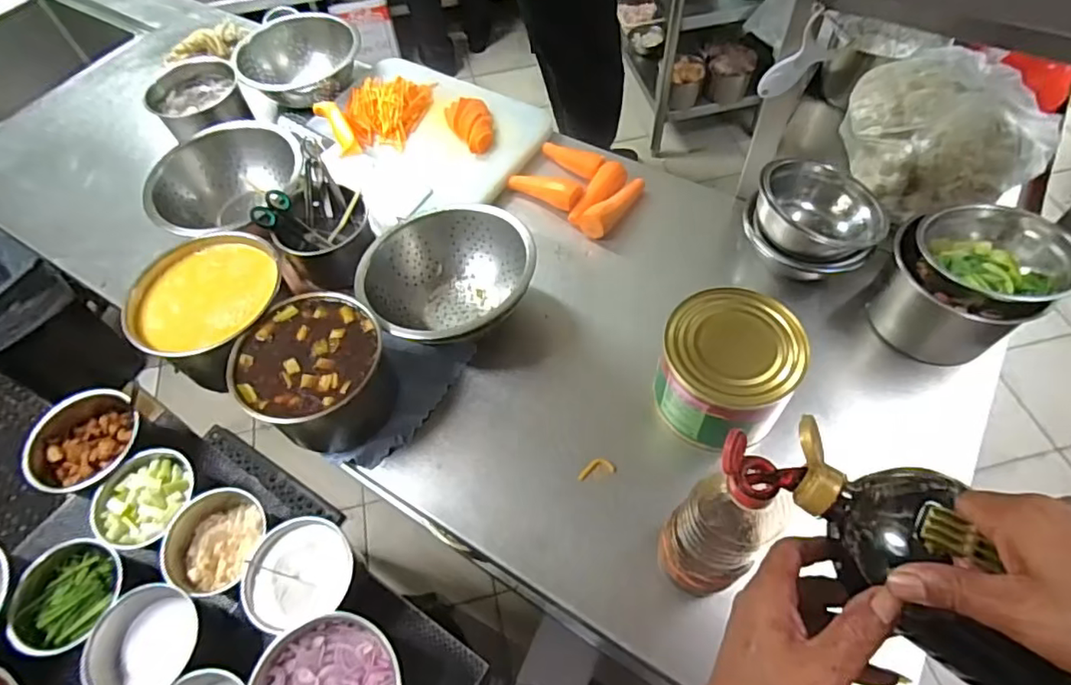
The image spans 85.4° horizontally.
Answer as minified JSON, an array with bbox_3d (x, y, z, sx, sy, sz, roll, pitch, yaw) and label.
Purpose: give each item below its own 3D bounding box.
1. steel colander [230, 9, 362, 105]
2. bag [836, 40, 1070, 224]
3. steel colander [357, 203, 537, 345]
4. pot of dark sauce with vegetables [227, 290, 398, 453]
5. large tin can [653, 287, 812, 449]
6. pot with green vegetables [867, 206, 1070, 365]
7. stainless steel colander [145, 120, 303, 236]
[{"bbox_3d":[-0.450,-0.527,1.097,0.230,0.085,0.191,6,58,8],"label":"steel colander"},{"bbox_3d":[0.633,-0.313,0.875,0.265,0.132,0.244,-6,57,0],"label":"bag"},{"bbox_3d":[-0.116,-0.080,0.798,0.215,0.107,0.204,-2,57,2],"label":"steel colander"},{"bbox_3d":[-0.267,0.041,0.727,0.165,0.119,0.163,-2,57,2],"label":"pot of dark sauce with vegetables"},{"bbox_3d":[0.216,0.042,0.680,0.145,0.134,0.155,-2,57,2],"label":"large tin can"},{"bbox_3d":[0.530,-0.068,0.720,0.159,0.152,0.149,-2,57,2],"label":"pot with green vegetables"},{"bbox_3d":[-0.469,-0.231,0.916,0.216,0.130,0.205,12,59,11],"label":"stainless steel colander"}]

